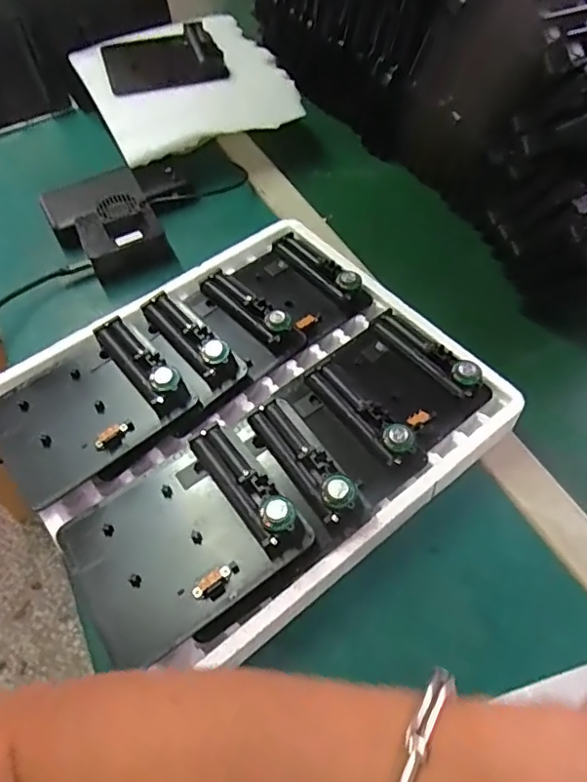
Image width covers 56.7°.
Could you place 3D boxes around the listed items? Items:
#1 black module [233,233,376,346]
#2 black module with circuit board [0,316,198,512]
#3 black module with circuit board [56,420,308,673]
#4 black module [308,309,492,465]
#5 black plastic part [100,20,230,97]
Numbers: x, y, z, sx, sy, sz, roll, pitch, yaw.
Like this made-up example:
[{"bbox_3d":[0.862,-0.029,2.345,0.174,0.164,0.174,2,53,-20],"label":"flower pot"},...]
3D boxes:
[{"bbox_3d":[0.002,-0.094,0.481,0.078,0.021,0.110,-37,62,-20],"label":"black module"},{"bbox_3d":[-0.156,0.009,0.400,0.132,0.028,0.107,-36,62,-20],"label":"black module with circuit board"},{"bbox_3d":[-0.073,0.089,0.338,0.131,0.029,0.111,-33,61,-18],"label":"black module with circuit board"},{"bbox_3d":[0.075,-0.006,0.411,0.103,0.025,0.109,-37,62,-20],"label":"black module"},{"bbox_3d":[-0.157,-0.394,0.649,0.133,0.027,0.100,-17,57,-9],"label":"black plastic part"}]

